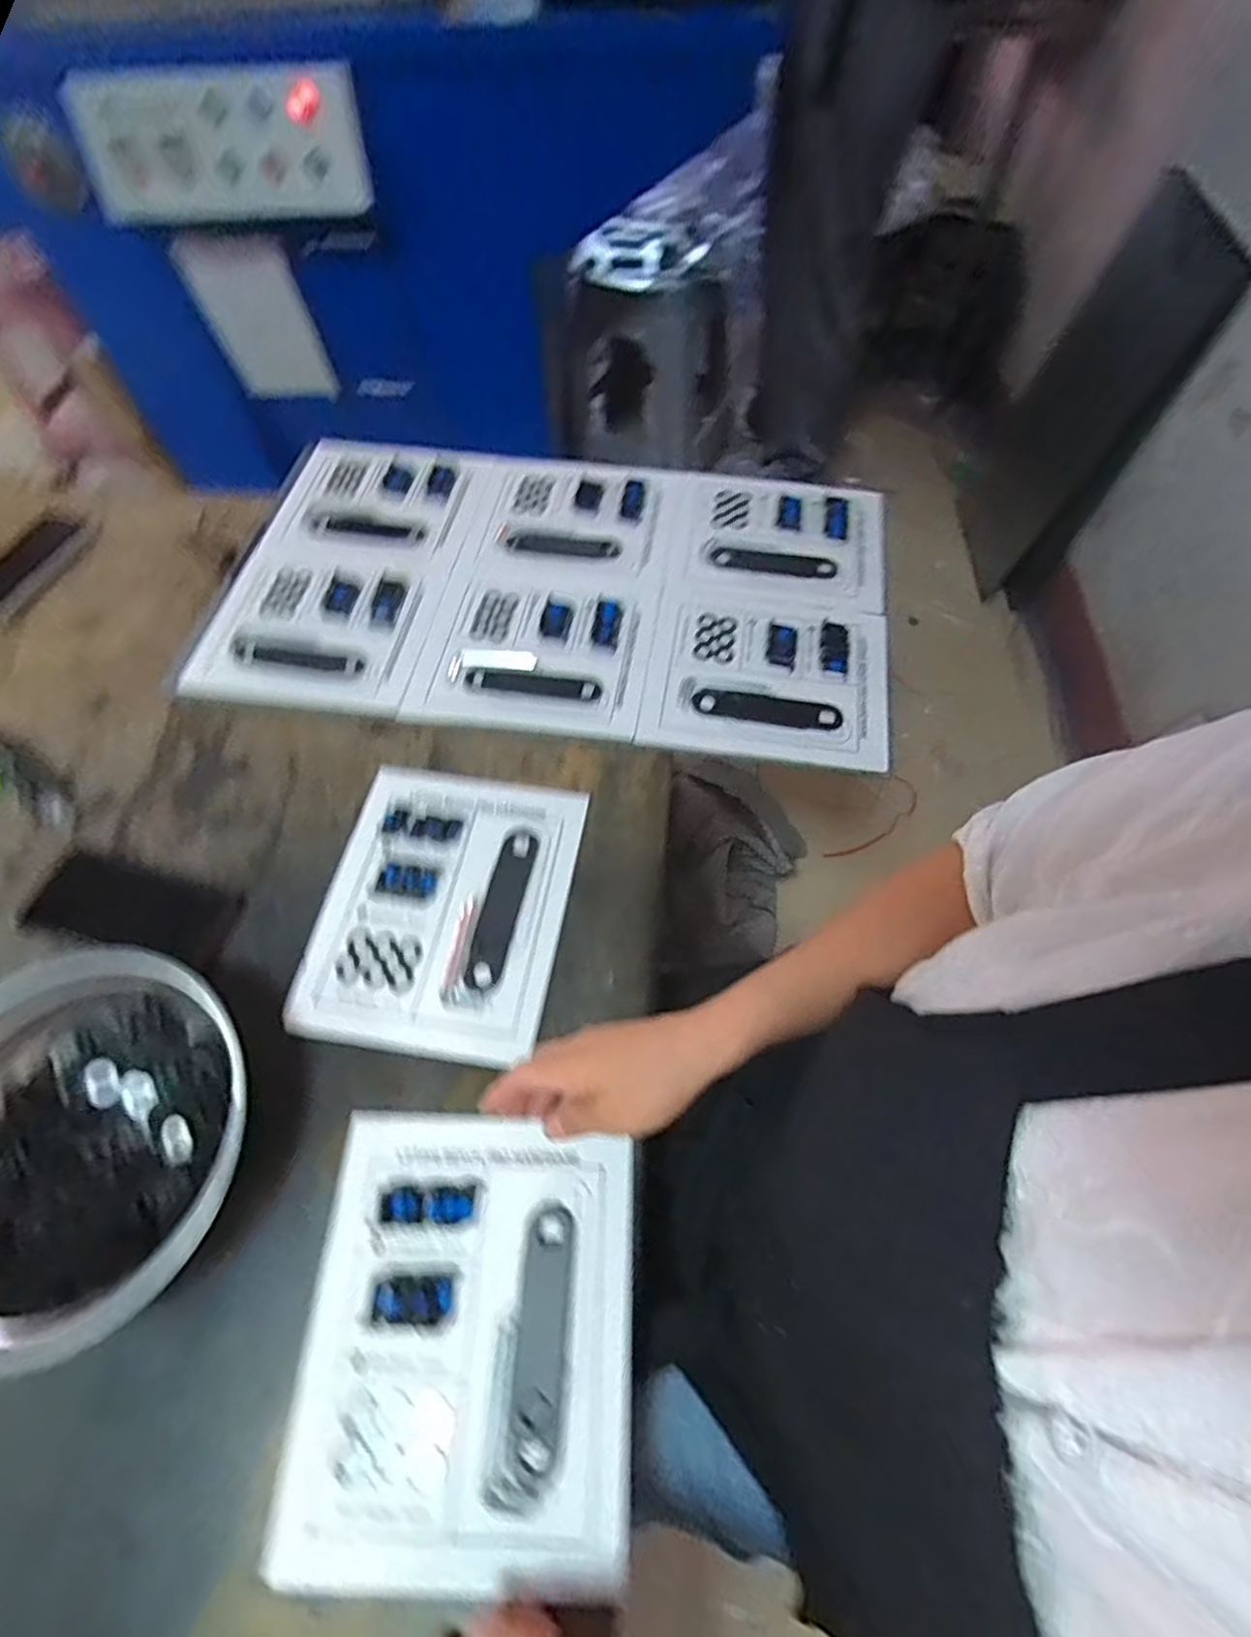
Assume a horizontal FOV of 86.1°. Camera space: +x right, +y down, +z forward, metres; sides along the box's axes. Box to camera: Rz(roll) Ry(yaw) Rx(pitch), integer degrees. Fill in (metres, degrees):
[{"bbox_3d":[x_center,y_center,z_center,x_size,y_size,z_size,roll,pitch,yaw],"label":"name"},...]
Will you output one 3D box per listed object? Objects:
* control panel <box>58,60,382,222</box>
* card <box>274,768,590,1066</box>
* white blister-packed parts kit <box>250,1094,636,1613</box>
[{"bbox_3d":[-0.659,-1.091,1.096,0.488,0.182,0.039,7,61,6],"label":"control panel"},{"bbox_3d":[-0.142,0.065,0.532,0.187,0.008,0.225,9,61,4],"label":"card"},{"bbox_3d":[-0.094,0.305,0.404,0.193,0.013,0.226,2,61,1],"label":"white blister-packed parts kit"}]

